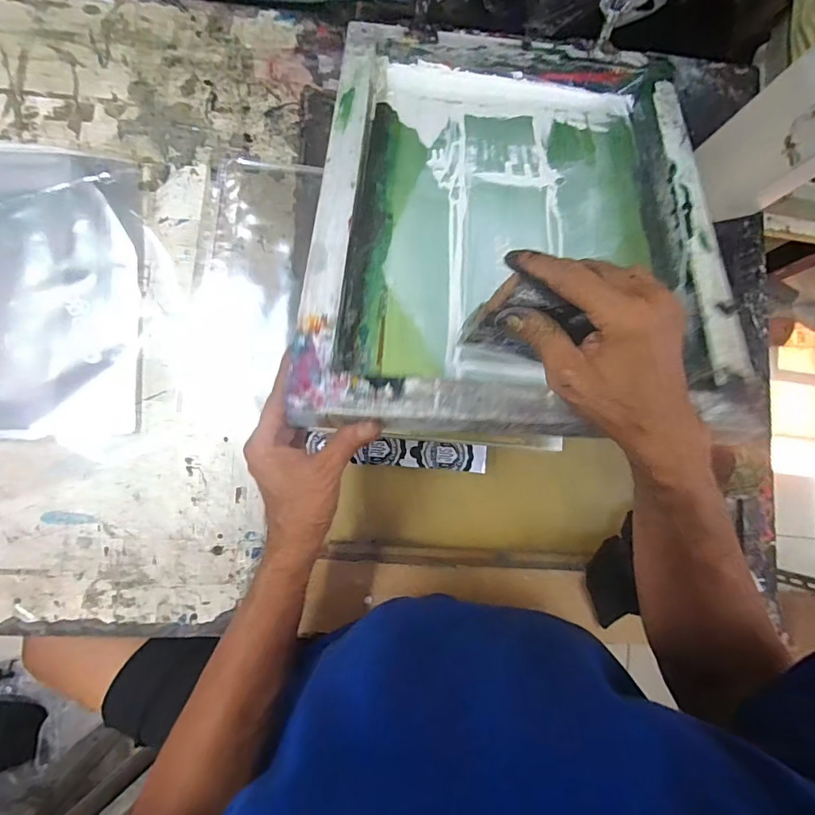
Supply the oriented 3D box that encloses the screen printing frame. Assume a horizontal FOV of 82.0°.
[{"bbox_3d":[0.101,-0.187,0.444,0.360,0.062,0.450,3,65,-2],"label":"screen printing frame"}]

